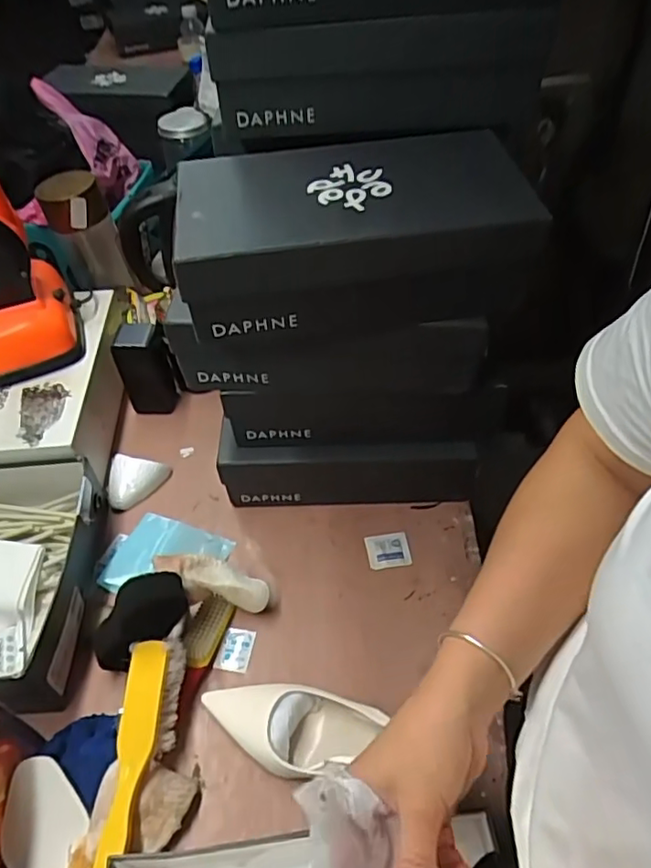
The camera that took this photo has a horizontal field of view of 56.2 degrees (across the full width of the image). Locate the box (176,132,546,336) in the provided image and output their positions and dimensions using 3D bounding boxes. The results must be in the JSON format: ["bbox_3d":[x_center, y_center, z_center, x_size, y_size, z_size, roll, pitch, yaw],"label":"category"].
[{"bbox_3d":[0.023,-0.182,0.551,0.287,0.093,0.169,-6,50,-3],"label":"box"}]

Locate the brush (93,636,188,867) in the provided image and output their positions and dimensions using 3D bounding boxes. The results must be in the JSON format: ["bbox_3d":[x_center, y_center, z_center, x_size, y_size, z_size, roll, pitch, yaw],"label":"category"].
[{"bbox_3d":[-0.173,0.297,0.541,0.054,0.034,0.221,3,50,5],"label":"brush"}]

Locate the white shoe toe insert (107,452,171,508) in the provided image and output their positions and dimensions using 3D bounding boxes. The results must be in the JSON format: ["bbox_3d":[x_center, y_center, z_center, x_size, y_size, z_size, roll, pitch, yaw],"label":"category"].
[{"bbox_3d":[-0.241,0.060,0.777,0.069,0.034,0.067,2,50,4],"label":"white shoe toe insert"}]

